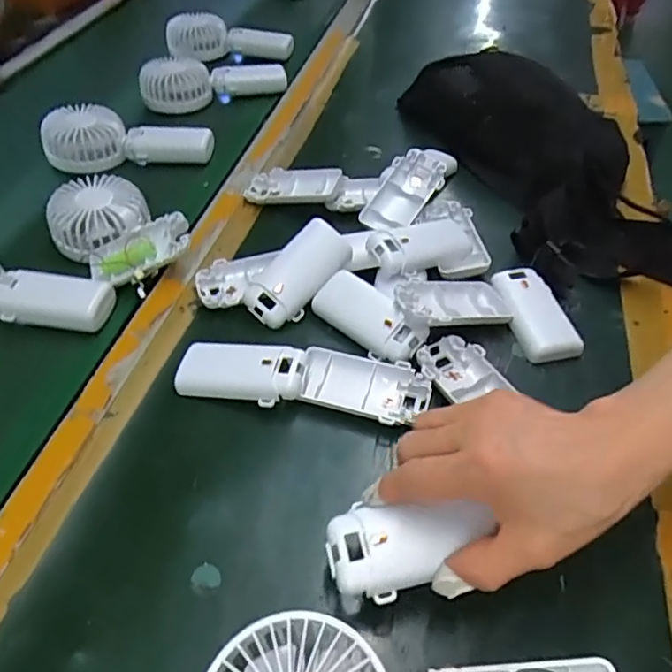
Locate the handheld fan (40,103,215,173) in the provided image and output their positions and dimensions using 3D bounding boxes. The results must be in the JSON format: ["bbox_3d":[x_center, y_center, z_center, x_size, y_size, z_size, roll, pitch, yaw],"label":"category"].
[{"bbox_3d":[-0.230,-0.225,0.631,0.175,0.048,0.063,-4,47,-1],"label":"handheld fan"}]

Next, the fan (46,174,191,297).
[{"bbox_3d":[-0.192,-0.092,0.503,0.142,0.043,0.082,35,58,30],"label":"fan"}]

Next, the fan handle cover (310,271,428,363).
[{"bbox_3d":[0.024,-0.014,0.438,0.037,0.024,0.090,-35,54,-27],"label":"fan handle cover"}]

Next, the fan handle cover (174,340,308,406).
[{"bbox_3d":[-0.067,0.026,0.406,0.092,0.025,0.043,9,49,11],"label":"fan handle cover"}]

